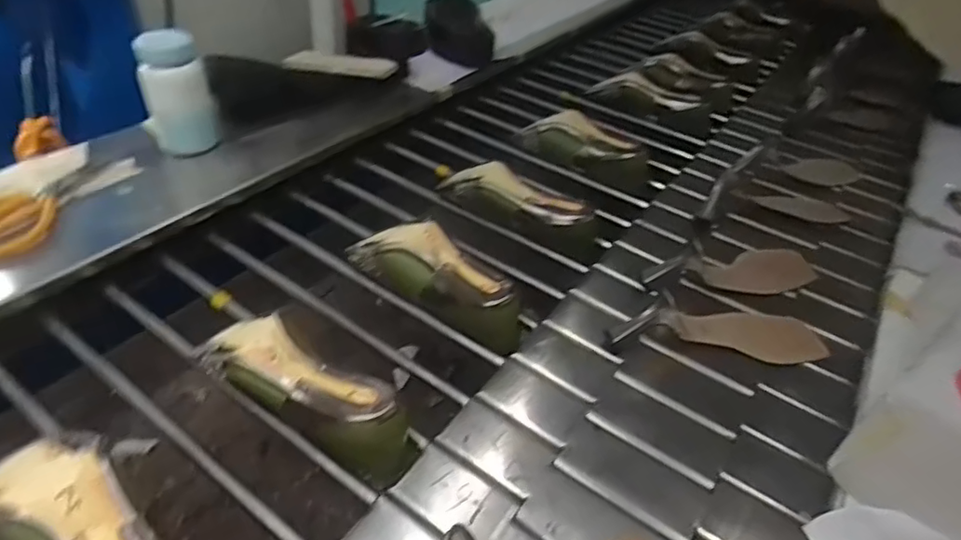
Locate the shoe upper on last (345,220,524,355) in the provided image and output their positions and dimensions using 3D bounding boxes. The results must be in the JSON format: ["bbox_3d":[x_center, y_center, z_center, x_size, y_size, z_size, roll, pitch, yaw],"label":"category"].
[{"bbox_3d":[-0.045,0.002,0.653,0.211,0.065,0.076,23,42,21],"label":"shoe upper on last"}]

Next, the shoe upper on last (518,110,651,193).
[{"bbox_3d":[0.157,-0.185,0.892,0.201,0.062,0.076,19,40,17],"label":"shoe upper on last"}]

